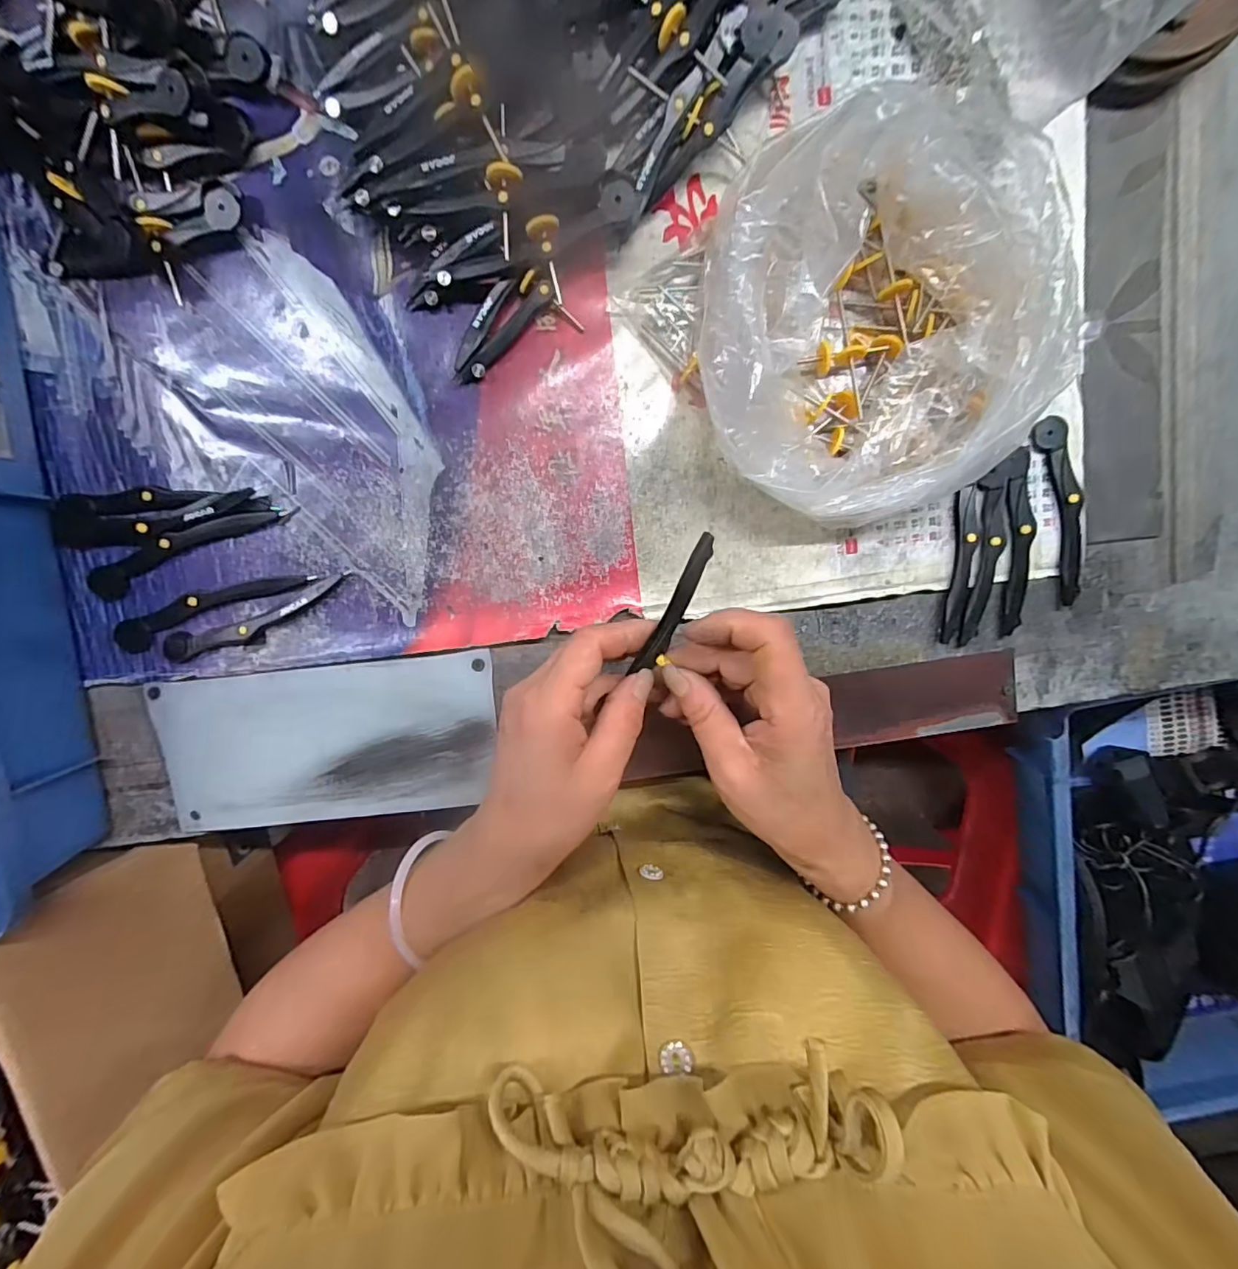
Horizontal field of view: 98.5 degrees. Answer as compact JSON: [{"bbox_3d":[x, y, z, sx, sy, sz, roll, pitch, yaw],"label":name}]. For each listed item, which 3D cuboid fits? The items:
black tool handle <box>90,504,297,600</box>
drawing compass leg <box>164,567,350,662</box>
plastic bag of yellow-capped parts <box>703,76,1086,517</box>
[{"bbox_3d":[-0.246,-0.050,0.305,0.121,0.009,0.018,-23,99,1],"label":"black tool handle"},{"bbox_3d":[-0.211,-0.007,0.312,0.114,0.009,0.022,-20,99,0],"label":"drawing compass leg"},{"bbox_3d":[0.126,-0.153,0.277,0.171,0.072,0.177,-19,99,0],"label":"plastic bag of yellow-capped parts"}]

